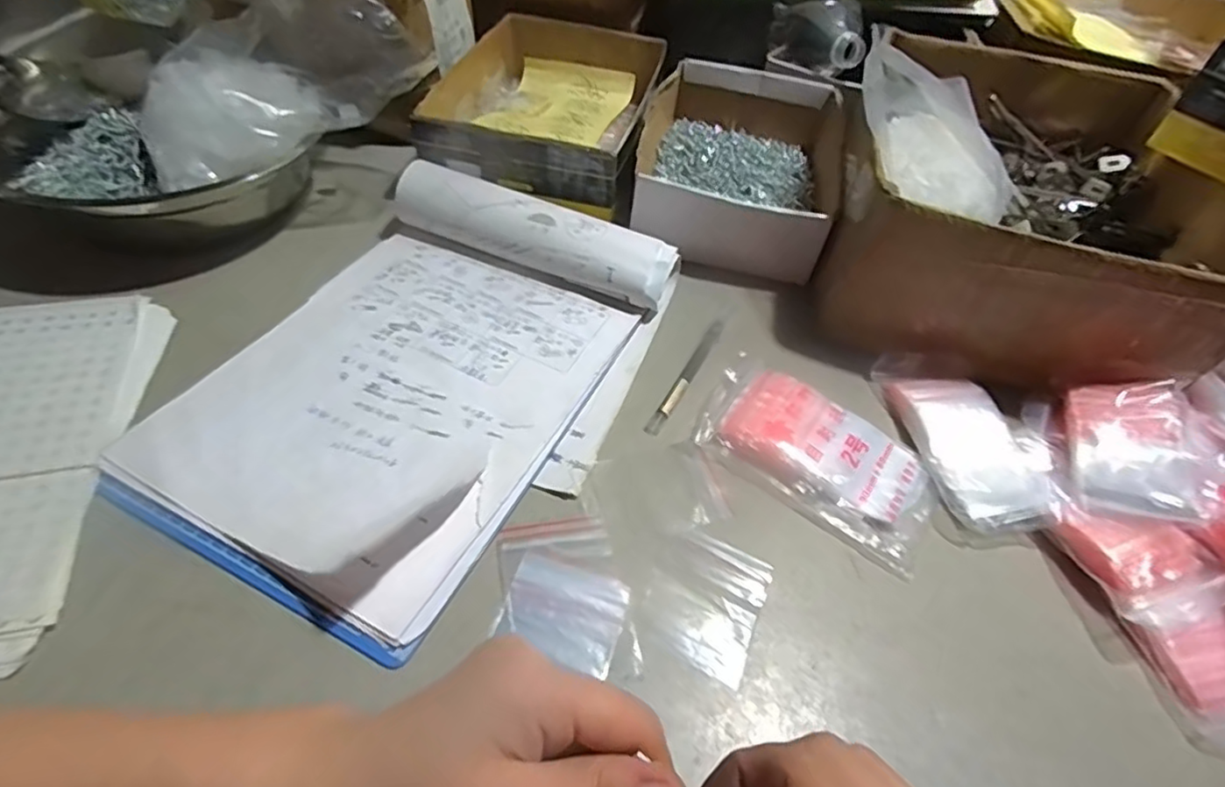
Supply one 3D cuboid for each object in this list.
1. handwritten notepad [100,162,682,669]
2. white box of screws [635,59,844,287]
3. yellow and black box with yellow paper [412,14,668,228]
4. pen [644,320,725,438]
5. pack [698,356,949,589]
[{"bbox_3d":[-0.118,-0.024,0.396,0.233,0.040,0.311,23,53,13],"label":"handwritten notepad"},{"bbox_3d":[0.114,-0.217,0.578,0.165,0.063,0.248,14,52,6],"label":"white box of screws"},{"bbox_3d":[-0.057,-0.277,0.593,0.184,0.057,0.262,10,52,3],"label":"yellow and black box with yellow paper"},{"bbox_3d":[0.054,-0.015,0.435,0.010,0.006,0.120,26,54,15],"label":"pen"},{"bbox_3d":[0.130,0.034,0.393,0.150,0.017,0.085,33,56,19],"label":"pack"}]

